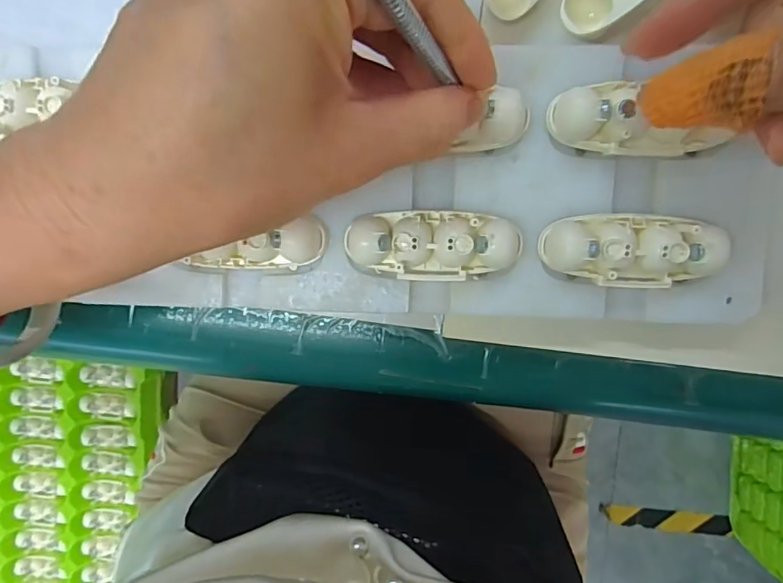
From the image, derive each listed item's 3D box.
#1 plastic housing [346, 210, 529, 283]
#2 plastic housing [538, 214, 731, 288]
[{"bbox_3d":[0.015,-0.017,0.189,0.062,0.015,0.025,3,98,6],"label":"plastic housing"},{"bbox_3d":[0.085,-0.014,0.185,0.060,0.016,0.025,2,98,3],"label":"plastic housing"}]

